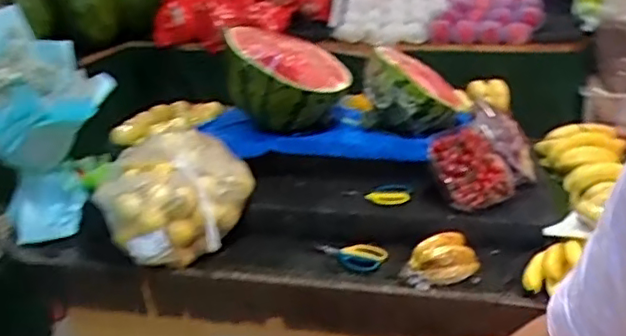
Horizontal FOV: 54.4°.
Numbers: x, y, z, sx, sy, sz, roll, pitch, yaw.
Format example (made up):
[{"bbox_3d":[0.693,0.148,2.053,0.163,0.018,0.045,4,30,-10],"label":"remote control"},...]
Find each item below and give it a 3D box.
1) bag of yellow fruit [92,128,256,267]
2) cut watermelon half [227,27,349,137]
[{"bbox_3d":[-0.260,0.052,1.164,0.284,0.165,0.269,-6,23,-8],"label":"bag of yellow fruit"},{"bbox_3d":[-0.051,-0.185,1.309,0.264,0.187,0.239,-2,23,1],"label":"cut watermelon half"}]

